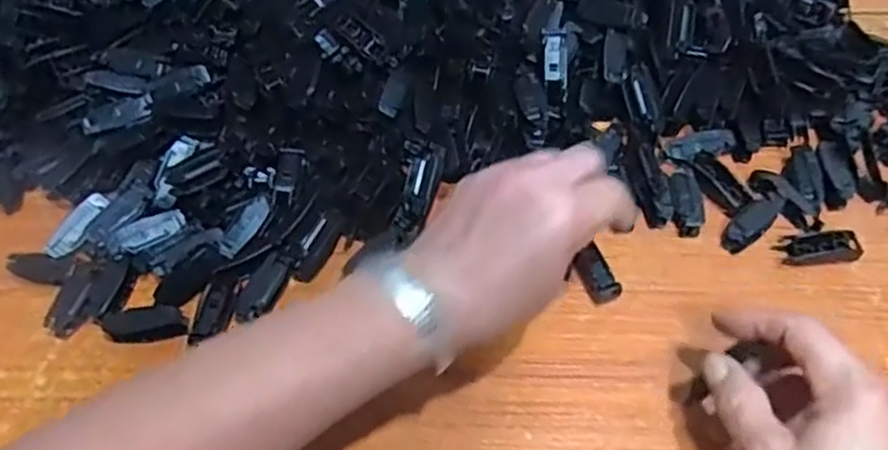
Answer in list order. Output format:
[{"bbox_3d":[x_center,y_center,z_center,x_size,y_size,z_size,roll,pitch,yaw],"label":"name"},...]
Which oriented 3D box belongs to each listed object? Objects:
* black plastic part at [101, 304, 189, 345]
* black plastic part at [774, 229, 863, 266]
[{"bbox_3d":[-0.186,0.061,0.433,0.049,0.007,0.019,-9,56,-3],"label":"black plastic part"},{"bbox_3d":[0.239,0.014,0.443,0.049,0.012,0.019,-2,56,2],"label":"black plastic part"}]

